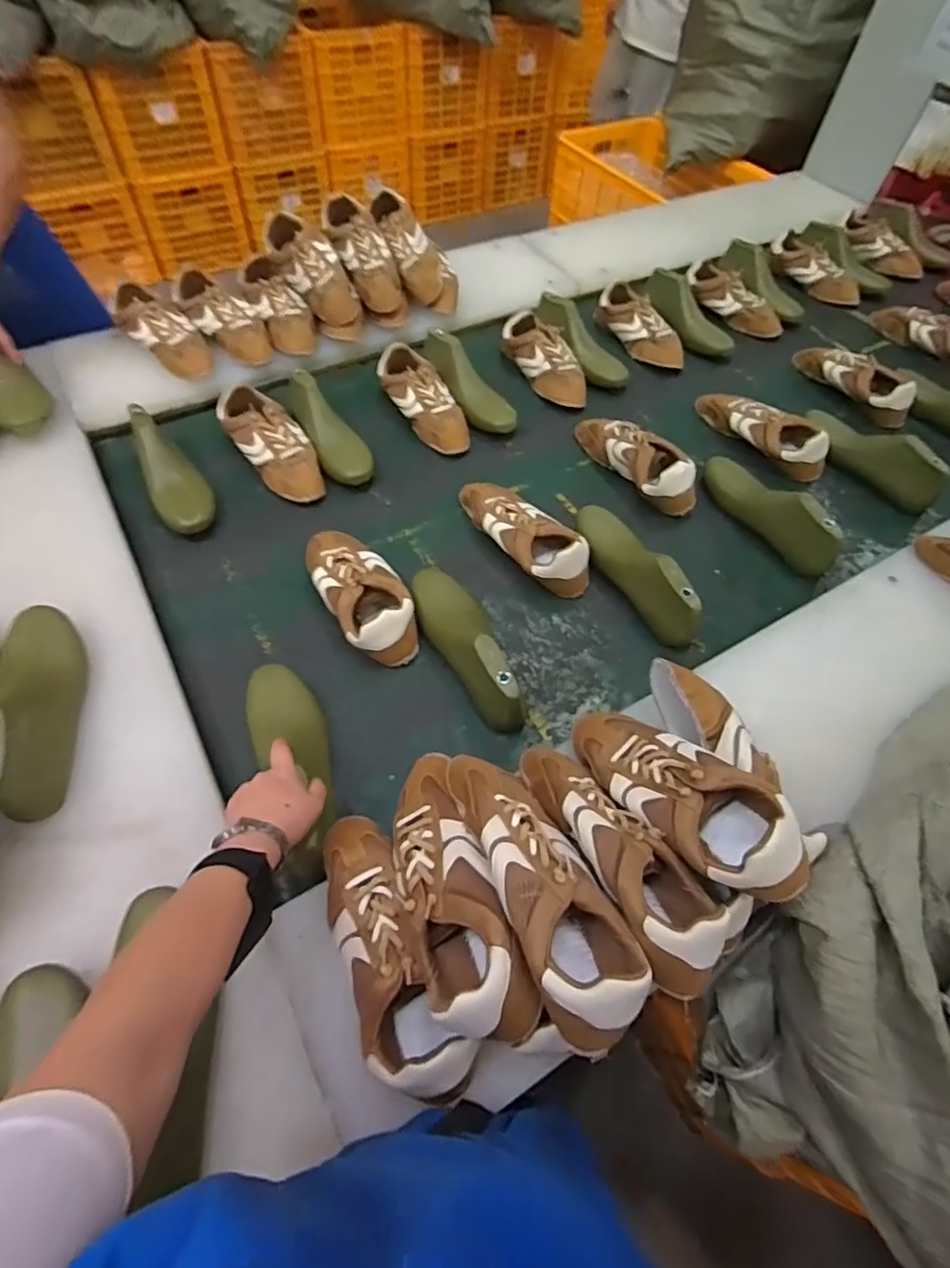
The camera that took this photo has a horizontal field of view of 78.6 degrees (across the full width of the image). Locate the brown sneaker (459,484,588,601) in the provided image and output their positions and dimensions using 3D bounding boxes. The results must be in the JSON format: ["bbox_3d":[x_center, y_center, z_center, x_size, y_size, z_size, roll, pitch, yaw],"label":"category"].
[{"bbox_3d":[0.072,-0.155,0.866,0.091,0.067,0.250,-30,65,-19],"label":"brown sneaker"}]

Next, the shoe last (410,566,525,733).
[{"bbox_3d":[-0.008,0.005,0.745,0.080,0.088,0.253,-24,63,-16],"label":"shoe last"}]

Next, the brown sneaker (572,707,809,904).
[{"bbox_3d":[0.190,0.150,0.562,0.100,0.087,0.247,-36,45,-21],"label":"brown sneaker"}]

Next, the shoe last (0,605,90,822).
[{"bbox_3d":[-0.482,0.068,0.633,0.083,0.096,0.252,-18,62,-13],"label":"shoe last"}]

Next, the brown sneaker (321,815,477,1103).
[{"bbox_3d":[-0.082,0.276,0.510,0.077,0.097,0.241,-24,63,-16],"label":"brown sneaker"}]

